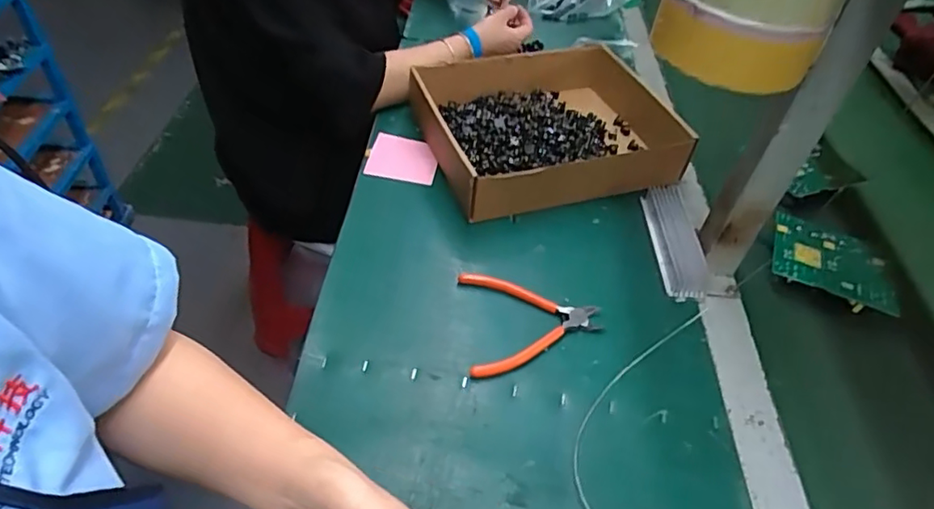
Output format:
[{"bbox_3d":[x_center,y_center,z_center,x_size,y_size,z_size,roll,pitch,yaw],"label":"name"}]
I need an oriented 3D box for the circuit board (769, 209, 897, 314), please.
[{"bbox_3d":[0.416,0.006,0.671,0.128,0.022,0.112,20,47,13],"label":"circuit board"}]

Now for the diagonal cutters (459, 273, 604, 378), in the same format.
[{"bbox_3d":[0.065,0.065,0.580,0.134,0.009,0.116,-2,46,-8],"label":"diagonal cutters"}]

